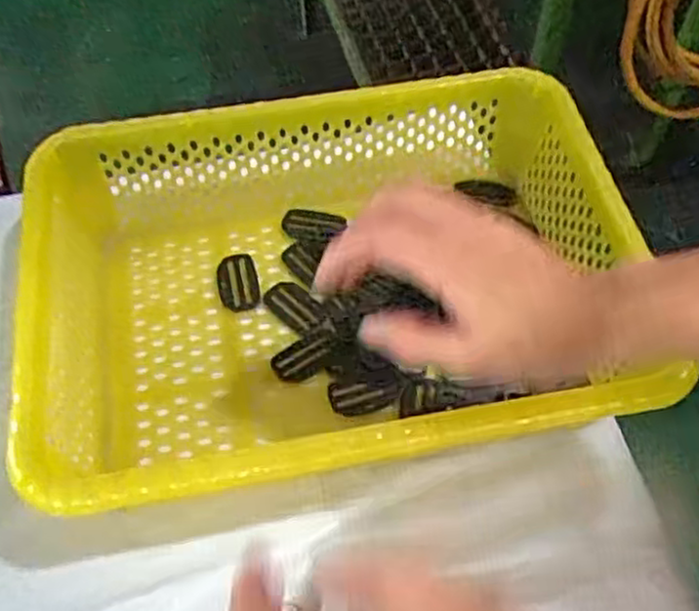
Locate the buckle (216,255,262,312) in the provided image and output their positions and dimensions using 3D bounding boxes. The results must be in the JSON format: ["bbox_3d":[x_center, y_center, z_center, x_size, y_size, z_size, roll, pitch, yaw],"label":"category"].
[{"bbox_3d":[-0.077,-0.016,0.514,0.027,0.007,0.043,-13,58,-8],"label":"buckle"}]

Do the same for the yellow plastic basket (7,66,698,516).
[{"bbox_3d":[-0.011,-0.010,0.461,0.346,0.095,0.247,-9,58,-6],"label":"yellow plastic basket"}]

